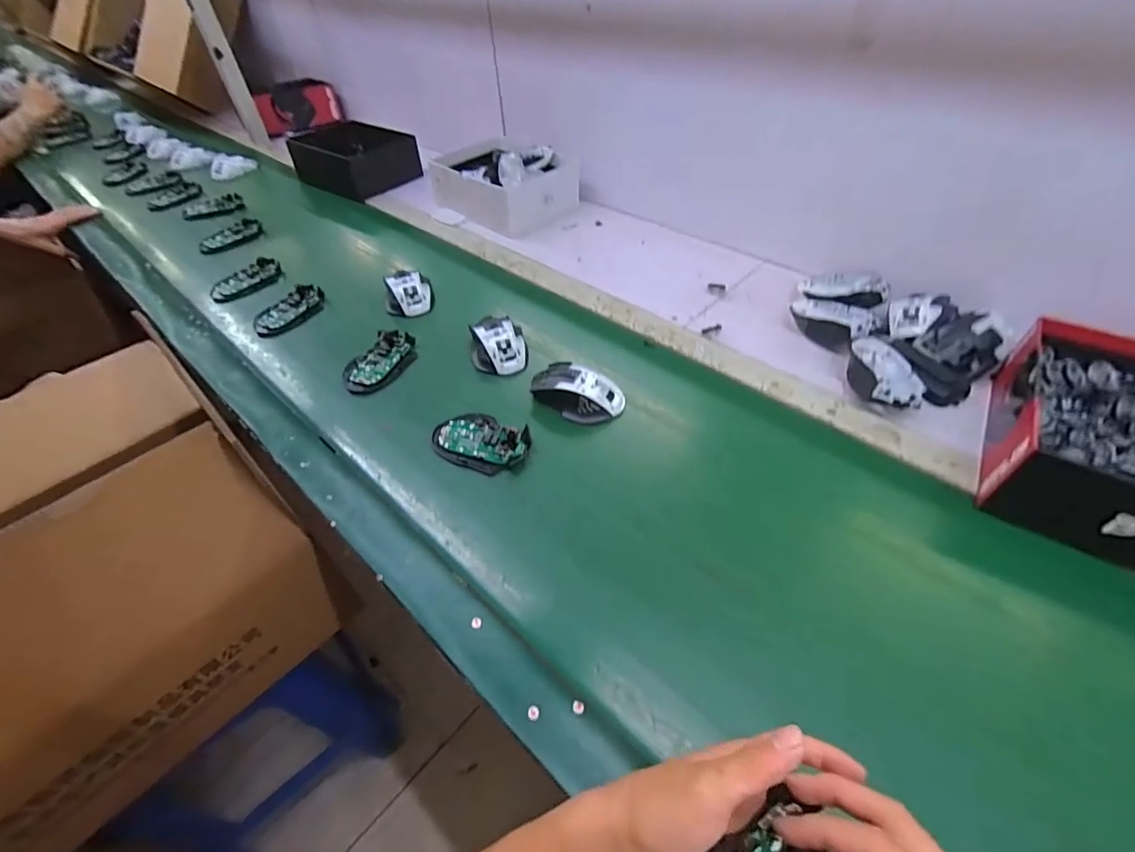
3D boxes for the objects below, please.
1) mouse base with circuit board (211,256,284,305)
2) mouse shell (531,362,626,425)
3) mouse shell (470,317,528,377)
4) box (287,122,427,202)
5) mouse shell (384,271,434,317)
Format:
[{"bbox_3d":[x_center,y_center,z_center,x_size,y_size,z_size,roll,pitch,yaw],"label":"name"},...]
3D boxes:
[{"bbox_3d":[-0.547,-0.250,0.835,0.058,0.017,0.120,31,57,28],"label":"mouse base with circuit board"},{"bbox_3d":[0.011,-0.044,0.598,0.115,0.034,0.069,23,54,23],"label":"mouse shell"},{"bbox_3d":[-0.093,-0.110,0.664,0.072,0.032,0.086,-9,48,-4],"label":"mouse shell"},{"bbox_3d":[-0.484,-0.621,1.121,0.261,0.077,0.196,27,56,25],"label":"box"},{"bbox_3d":[-0.246,-0.205,0.757,0.071,0.033,0.071,-11,49,-6],"label":"mouse shell"}]

